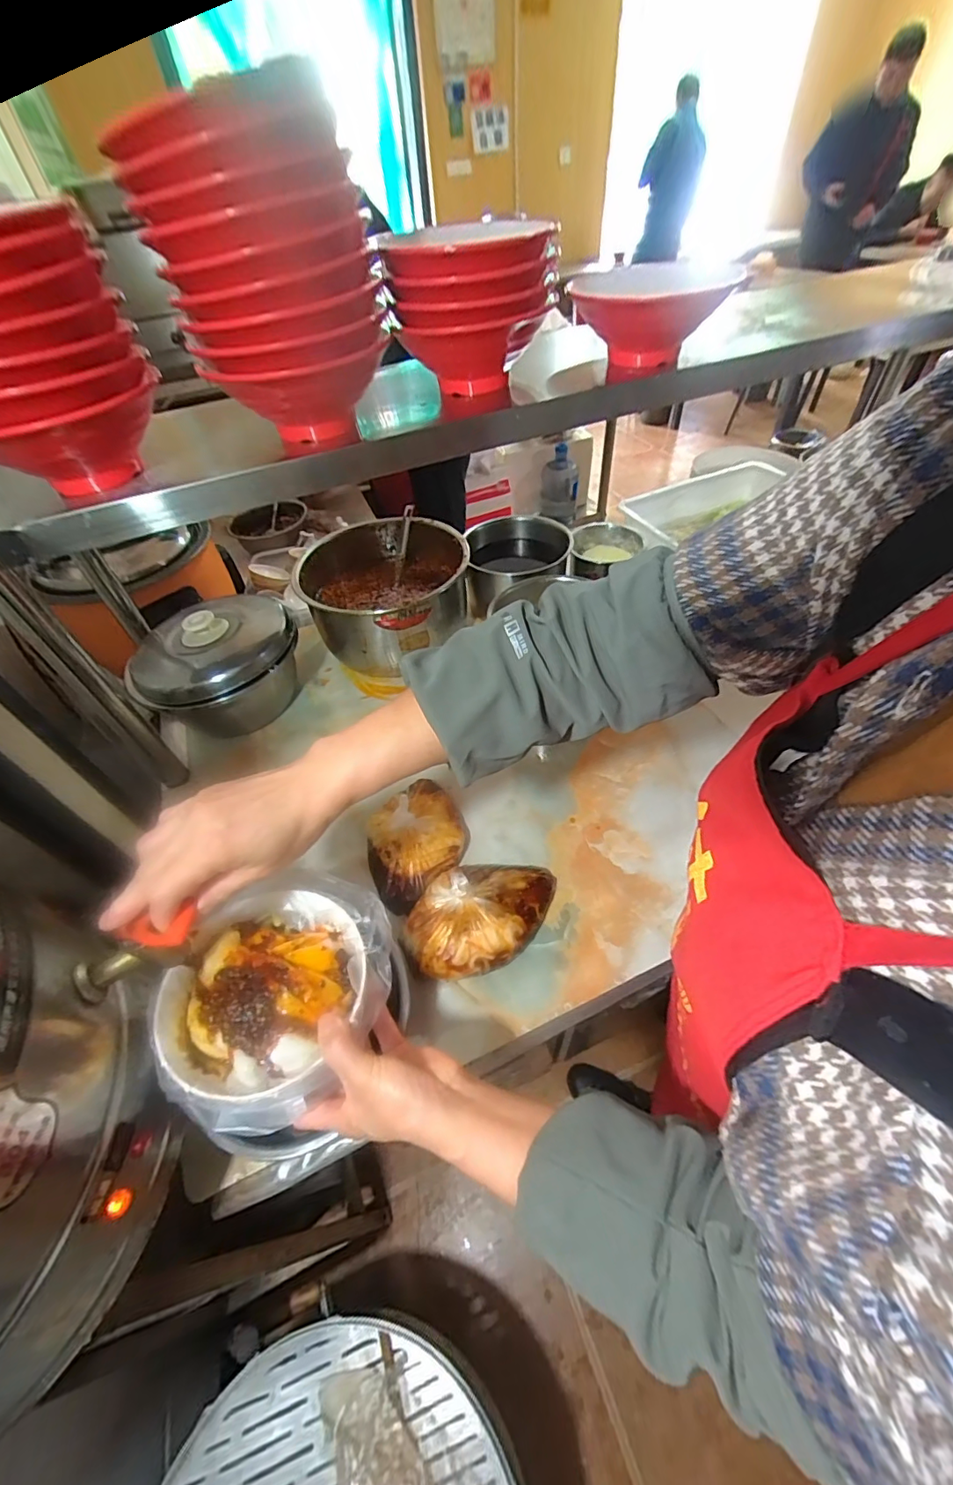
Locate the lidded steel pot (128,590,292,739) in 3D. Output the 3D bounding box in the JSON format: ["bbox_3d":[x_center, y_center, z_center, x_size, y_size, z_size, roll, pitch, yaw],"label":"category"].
[{"bbox_3d":[-0.398,-0.122,0.793,0.233,0.154,0.230,-3,50,4],"label":"lidded steel pot"}]

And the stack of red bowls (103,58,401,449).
[{"bbox_3d":[-0.184,-0.419,0.475,0.179,0.240,0.158,-5,50,2],"label":"stack of red bowls"}]

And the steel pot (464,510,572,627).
[{"bbox_3d":[0.083,-0.316,0.932,0.190,0.114,0.215,-5,50,2],"label":"steel pot"}]

